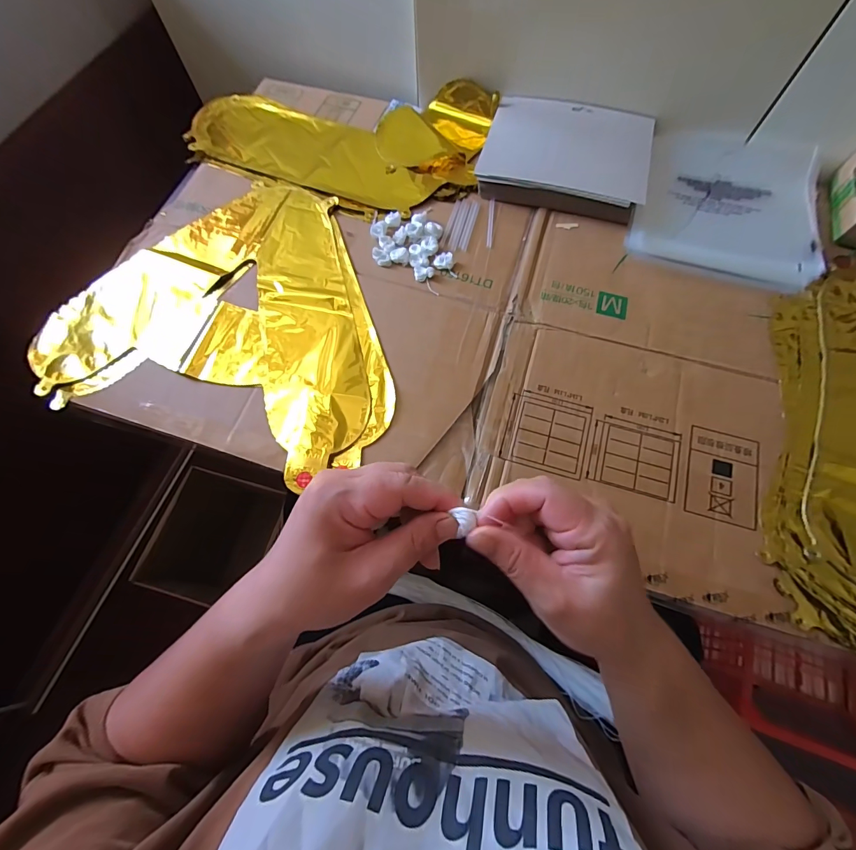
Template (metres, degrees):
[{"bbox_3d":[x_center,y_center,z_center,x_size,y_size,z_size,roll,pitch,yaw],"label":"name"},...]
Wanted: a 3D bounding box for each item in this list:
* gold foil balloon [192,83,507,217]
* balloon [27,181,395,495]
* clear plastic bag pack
[{"bbox_3d":[-0.129,-0.413,0.553,0.414,0.031,0.233,19,71,8],"label":"gold foil balloon"},{"bbox_3d":[-0.205,-0.144,0.460,0.394,0.011,0.338,17,71,8],"label":"balloon"},{"bbox_3d":[0.380,-0.283,0.498,0.207,0.021,0.233,20,71,8],"label":"clear plastic bag pack"}]

